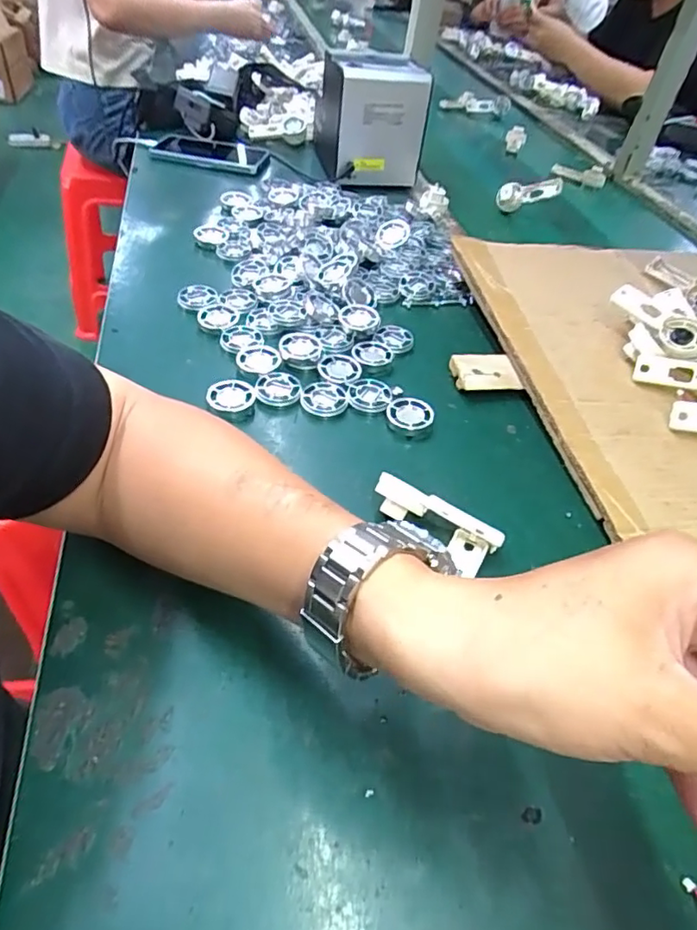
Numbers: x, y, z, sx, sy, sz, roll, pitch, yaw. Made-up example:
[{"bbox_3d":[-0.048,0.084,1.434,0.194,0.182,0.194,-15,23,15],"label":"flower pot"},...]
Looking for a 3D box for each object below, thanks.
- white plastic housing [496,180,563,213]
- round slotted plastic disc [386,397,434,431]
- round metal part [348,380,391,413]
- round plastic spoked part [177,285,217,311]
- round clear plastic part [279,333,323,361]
[{"bbox_3d":[0.271,-0.406,0.853,0.097,0.042,0.033,6,39,42],"label":"white plastic housing"},{"bbox_3d":[0.052,-0.042,0.482,0.038,0.013,0.035,5,45,-5],"label":"round slotted plastic disc"},{"bbox_3d":[0.018,-0.059,0.498,0.037,0.010,0.037,5,45,-5],"label":"round metal part"},{"bbox_3d":[-0.153,-0.170,0.576,0.039,0.006,0.036,5,45,-5],"label":"round plastic spoked part"},{"bbox_3d":[-0.044,-0.108,0.522,0.037,0.009,0.034,2,46,-2],"label":"round clear plastic part"}]

